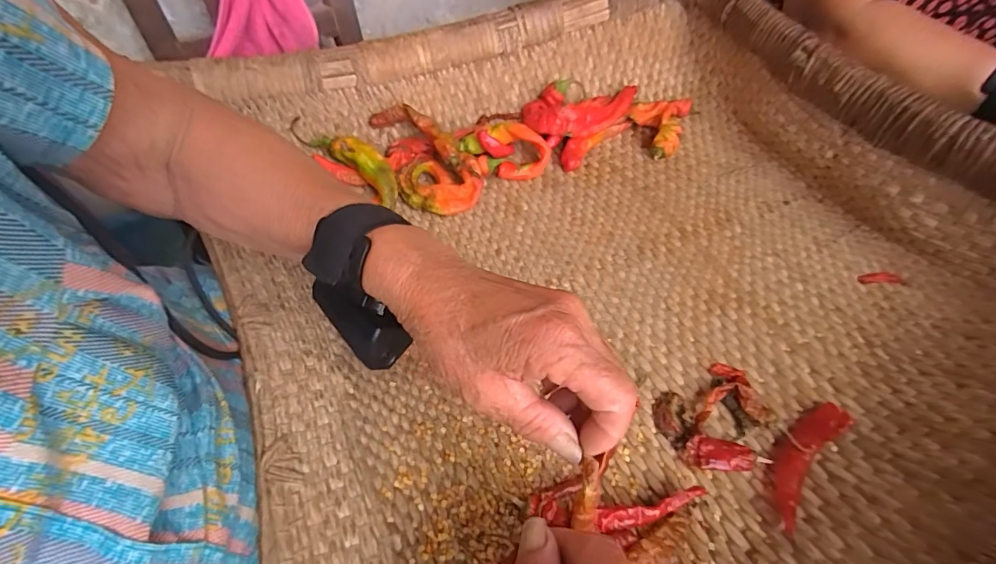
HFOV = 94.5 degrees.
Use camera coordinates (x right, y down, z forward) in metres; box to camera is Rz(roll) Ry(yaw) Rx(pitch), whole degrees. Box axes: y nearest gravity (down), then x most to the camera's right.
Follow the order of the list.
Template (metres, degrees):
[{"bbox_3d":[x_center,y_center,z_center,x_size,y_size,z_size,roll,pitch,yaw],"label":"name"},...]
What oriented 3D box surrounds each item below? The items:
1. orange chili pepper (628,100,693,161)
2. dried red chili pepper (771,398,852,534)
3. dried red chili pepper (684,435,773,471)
[{"bbox_3d":[0.181,-0.182,0.529,0.063,0.035,0.091,19,54,12],"label":"orange chili pepper"},{"bbox_3d":[0.199,0.113,0.299,0.102,0.016,0.027,-36,61,-26],"label":"dried red chili pepper"},{"bbox_3d":[0.151,0.114,0.304,0.052,0.008,0.020,5,52,2],"label":"dried red chili pepper"}]

